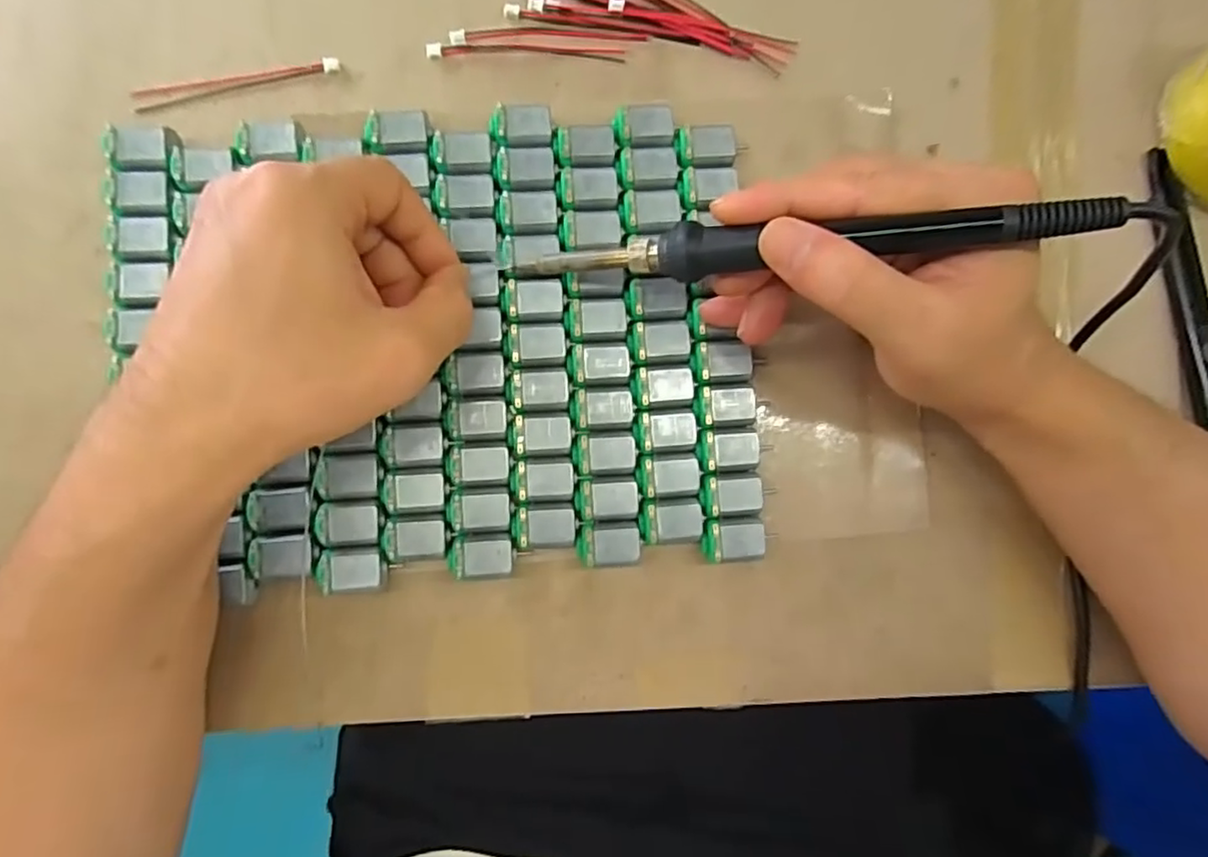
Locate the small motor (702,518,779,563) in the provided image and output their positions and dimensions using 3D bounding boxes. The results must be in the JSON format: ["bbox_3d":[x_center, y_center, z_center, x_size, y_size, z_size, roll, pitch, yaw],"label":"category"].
[{"bbox_3d":[0.057,0.048,0.286,0.030,0.014,0.019,1,87,-4],"label":"small motor"}]

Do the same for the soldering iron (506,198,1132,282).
[{"bbox_3d":[0.059,-0.065,0.234,0.207,0.014,0.018,1,87,21],"label":"soldering iron"}]

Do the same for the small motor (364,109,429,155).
[{"bbox_3d":[-0.090,-0.127,0.288,0.026,0.016,0.019,-3,87,-4],"label":"small motor"}]

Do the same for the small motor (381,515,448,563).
[{"bbox_3d":[-0.080,0.046,0.282,0.026,0.019,0.019,-3,87,-4],"label":"small motor"}]

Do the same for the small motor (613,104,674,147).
[{"bbox_3d":[0.017,-0.134,0.296,0.026,0.014,0.020,-2,87,-4],"label":"small motor"}]

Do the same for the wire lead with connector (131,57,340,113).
[{"bbox_3d":[-0.164,-0.156,0.291,0.090,0.004,0.011,-14,88,-5],"label":"wire lead with connector"}]

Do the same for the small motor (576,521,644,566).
[{"bbox_3d":[0.002,0.049,0.284,0.027,0.016,0.018,0,87,-4],"label":"small motor"}]

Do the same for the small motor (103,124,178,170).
[{"bbox_3d":[-0.196,-0.118,0.281,0.025,0.016,0.019,-5,87,-4],"label":"small motor"}]

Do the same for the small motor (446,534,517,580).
[{"bbox_3d":[-0.052,0.054,0.282,0.027,0.018,0.018,0,87,-4],"label":"small motor"}]

